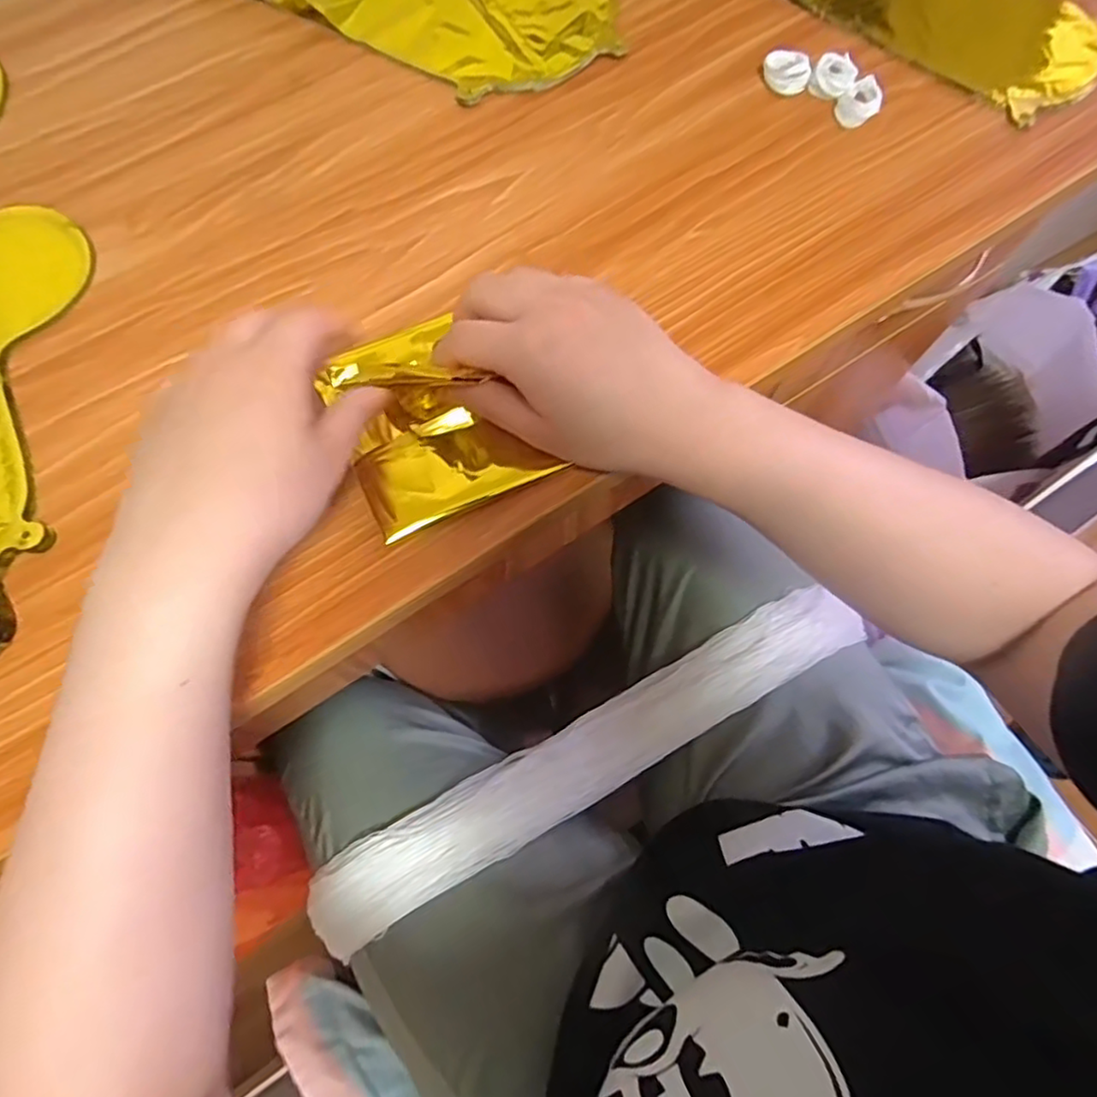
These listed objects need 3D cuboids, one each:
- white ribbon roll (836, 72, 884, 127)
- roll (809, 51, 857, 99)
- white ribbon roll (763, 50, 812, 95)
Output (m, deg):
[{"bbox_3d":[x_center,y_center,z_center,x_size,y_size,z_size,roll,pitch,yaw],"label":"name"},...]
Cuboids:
[{"bbox_3d":[0.197,-0.283,0.411,0.029,0.011,0.023,-33,75,-10],"label":"white ribbon roll"},{"bbox_3d":[0.183,-0.304,0.418,0.025,0.011,0.031,15,73,5],"label":"roll"},{"bbox_3d":[0.154,-0.308,0.420,0.030,0.011,0.024,13,73,4],"label":"white ribbon roll"}]

